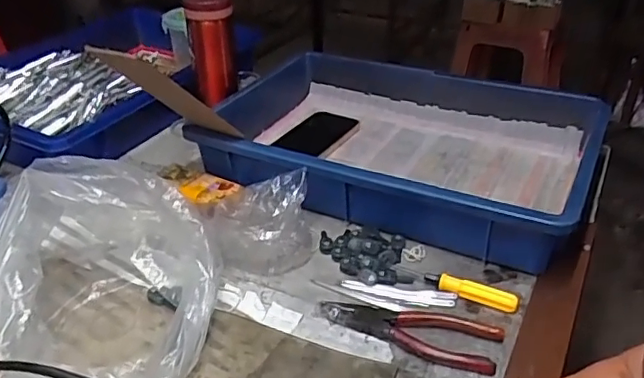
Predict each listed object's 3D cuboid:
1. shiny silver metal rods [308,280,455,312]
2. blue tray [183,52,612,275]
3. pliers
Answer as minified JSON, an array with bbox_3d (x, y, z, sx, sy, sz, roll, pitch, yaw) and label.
[{"bbox_3d":[0.056,0.095,0.522,0.128,0.009,0.025,7,32,10],"label":"shiny silver metal rods"},{"bbox_3d":[0.076,-0.054,0.689,0.455,0.100,0.279,18,37,27],"label":"blue tray"},{"bbox_3d":[0.071,0.118,0.483,0.152,0.018,0.050,11,33,17],"label":"pliers"}]

